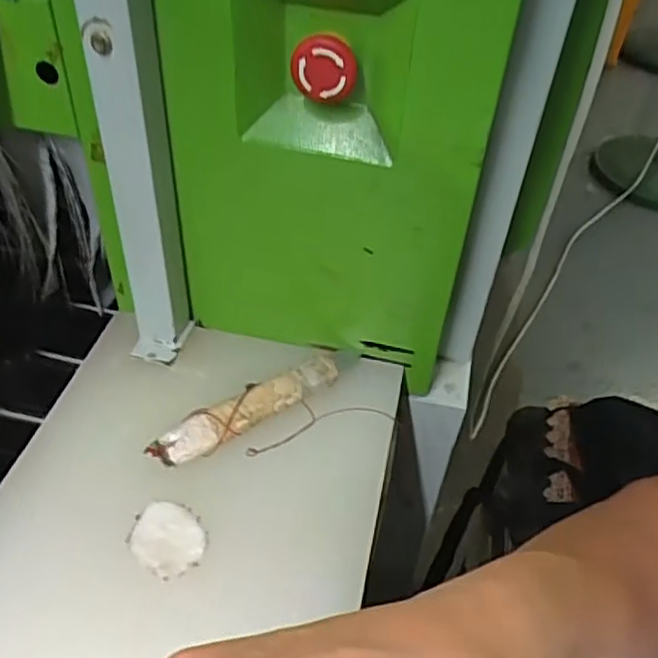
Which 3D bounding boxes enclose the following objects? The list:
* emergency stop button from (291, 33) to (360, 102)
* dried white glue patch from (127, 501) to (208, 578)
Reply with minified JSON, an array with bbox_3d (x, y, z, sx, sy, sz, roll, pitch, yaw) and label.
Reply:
[{"bbox_3d":[-0.003,-0.148,0.389,0.037,0.040,0.020,3,44,-1],"label":"emergency stop button"},{"bbox_3d":[-0.097,0.126,0.410,0.047,0.005,0.041,32,50,26],"label":"dried white glue patch"}]

